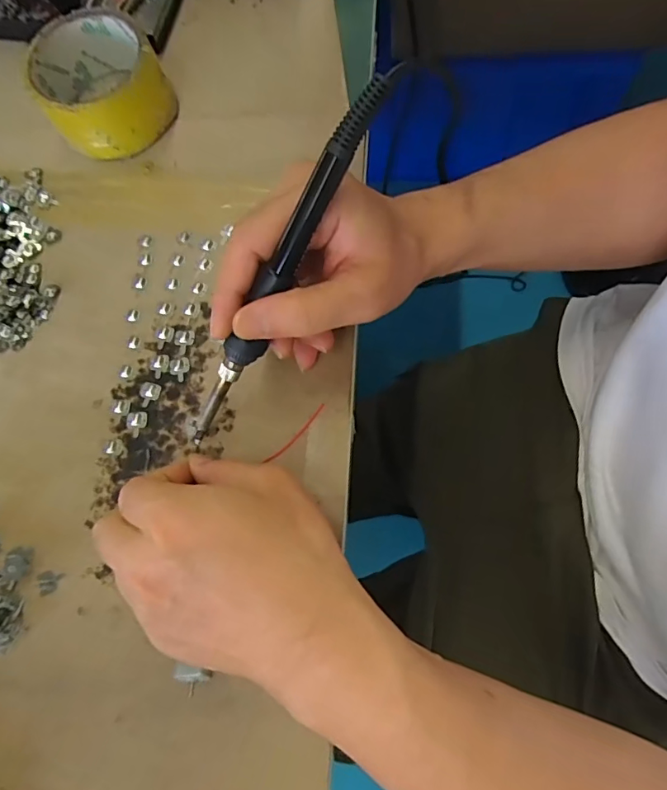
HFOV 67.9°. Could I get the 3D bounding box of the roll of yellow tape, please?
[{"bbox_3d":[-0.162,-0.215,0.345,0.083,0.045,0.087,-34,75,-5],"label":"roll of yellow tape"}]

